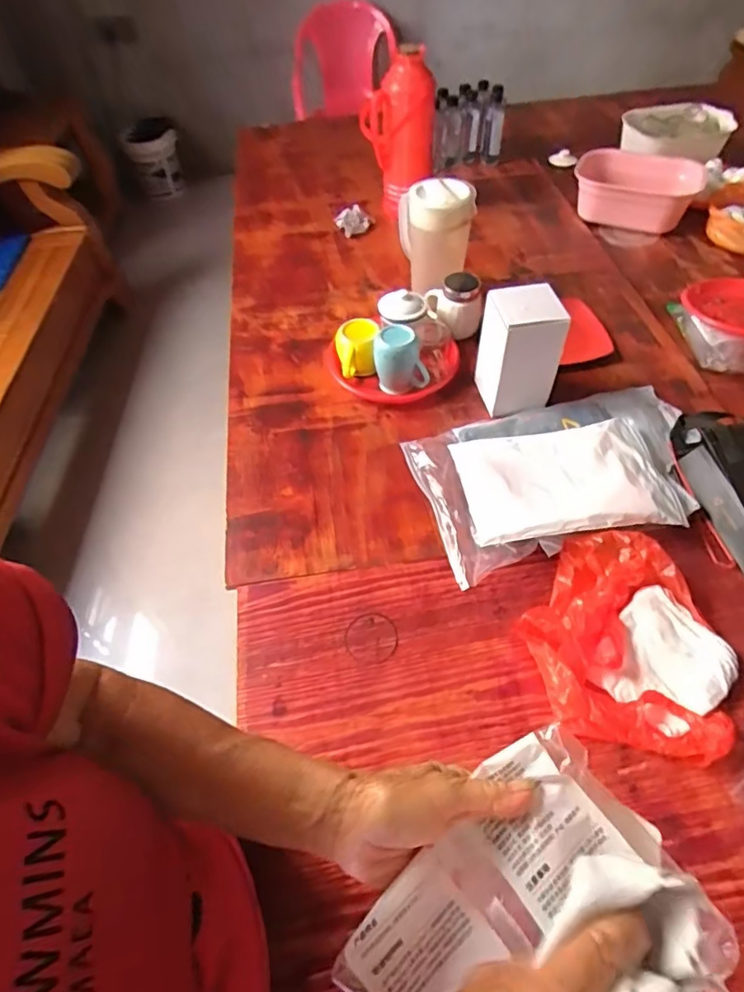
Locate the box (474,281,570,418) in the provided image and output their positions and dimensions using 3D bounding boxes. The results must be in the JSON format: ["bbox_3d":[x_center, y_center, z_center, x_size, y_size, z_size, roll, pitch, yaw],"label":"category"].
[{"bbox_3d":[0.256,-0.245,0.979,0.103,0.211,0.113,-8,53,-3],"label":"box"}]

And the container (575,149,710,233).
[{"bbox_3d":[0.679,-0.790,1.458,0.303,0.102,0.231,19,56,17],"label":"container"}]

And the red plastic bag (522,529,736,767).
[{"bbox_3d":[0.326,0.180,0.744,0.246,0.077,0.274,9,54,10],"label":"red plastic bag"}]

